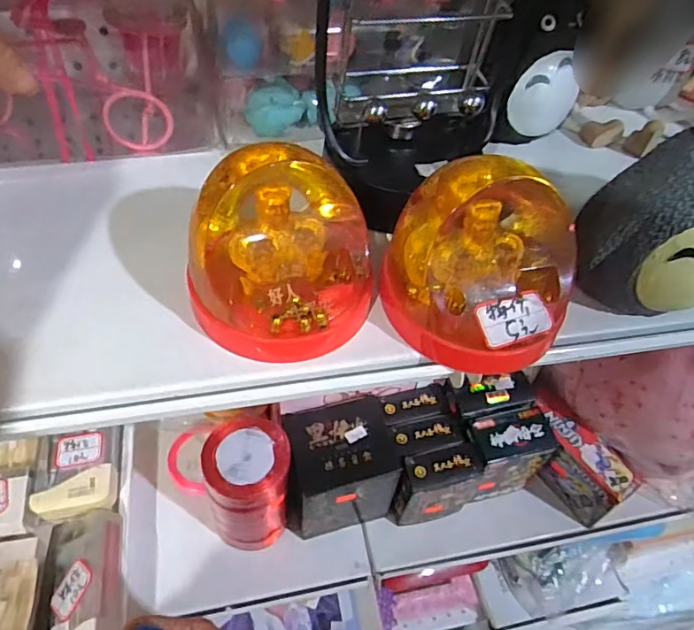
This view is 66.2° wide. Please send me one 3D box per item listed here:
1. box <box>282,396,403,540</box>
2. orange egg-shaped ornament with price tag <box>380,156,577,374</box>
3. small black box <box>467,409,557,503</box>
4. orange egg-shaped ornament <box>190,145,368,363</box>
[{"bbox_3d":[-0.012,0.169,0.582,0.113,0.126,0.093,-9,51,-13],"label":"box"},{"bbox_3d":[0.067,-0.024,0.259,0.090,0.074,0.071,6,49,0],"label":"orange egg-shaped ornament with price tag"},{"bbox_3d":[0.174,0.165,0.609,0.089,0.122,0.052,-9,51,-13],"label":"small black box"},{"bbox_3d":[-0.030,-0.031,0.262,0.084,0.068,0.079,12,49,5],"label":"orange egg-shaped ornament"}]

